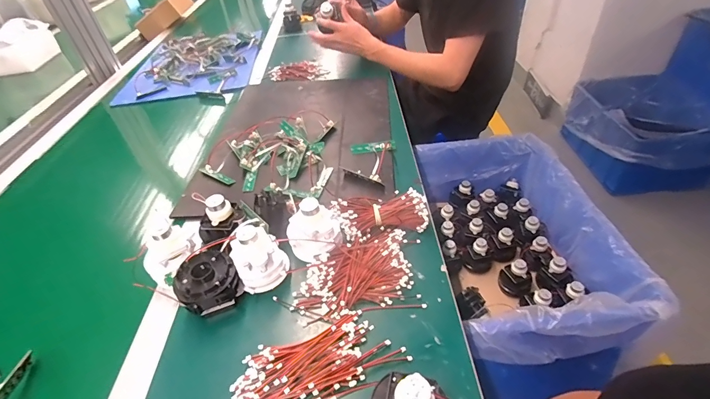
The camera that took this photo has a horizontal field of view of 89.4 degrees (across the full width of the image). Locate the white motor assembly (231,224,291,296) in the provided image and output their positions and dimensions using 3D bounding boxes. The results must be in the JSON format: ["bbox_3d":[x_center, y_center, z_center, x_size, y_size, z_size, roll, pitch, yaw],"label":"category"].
[{"bbox_3d":[-0.118,0.072,0.450,0.064,0.083,0.059,-21,44,-17],"label":"white motor assembly"}]

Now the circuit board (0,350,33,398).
[{"bbox_3d":[-0.357,0.190,0.372,0.006,0.014,0.084,-17,22,-13],"label":"circuit board"}]

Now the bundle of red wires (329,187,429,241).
[{"bbox_3d":[0.034,0.018,0.510,0.127,0.039,0.069,-13,43,-9],"label":"bundle of red wires"}]

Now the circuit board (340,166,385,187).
[{"bbox_3d":[0.010,-0.040,0.595,0.084,0.015,0.013,19,48,25],"label":"circuit board"}]

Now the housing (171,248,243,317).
[{"bbox_3d":[-0.177,0.104,0.439,0.067,0.061,0.059,-26,46,-22],"label":"housing"}]

